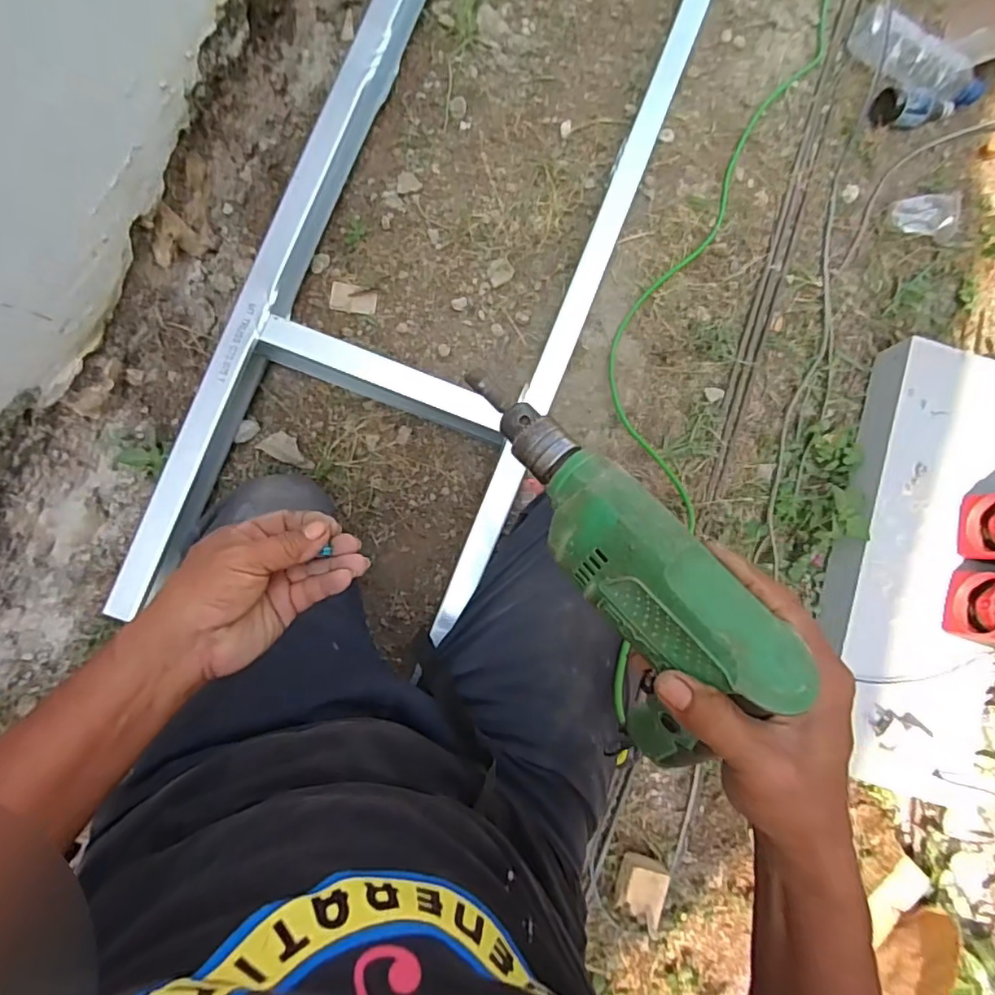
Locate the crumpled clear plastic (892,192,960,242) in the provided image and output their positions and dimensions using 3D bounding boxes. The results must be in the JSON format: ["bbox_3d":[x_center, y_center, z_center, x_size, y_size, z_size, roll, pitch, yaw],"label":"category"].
[{"bbox_3d":[0.664,-0.438,0.881,0.096,0.043,0.062,11,83,-2],"label":"crumpled clear plastic"}]

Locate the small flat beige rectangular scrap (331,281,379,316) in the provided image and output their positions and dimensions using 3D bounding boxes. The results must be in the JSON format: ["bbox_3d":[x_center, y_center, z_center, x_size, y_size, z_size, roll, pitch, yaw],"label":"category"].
[{"bbox_3d":[-0.208,-0.288,0.818,0.063,0.006,0.040,7,83,-3],"label":"small flat beige rectangular scrap"}]

